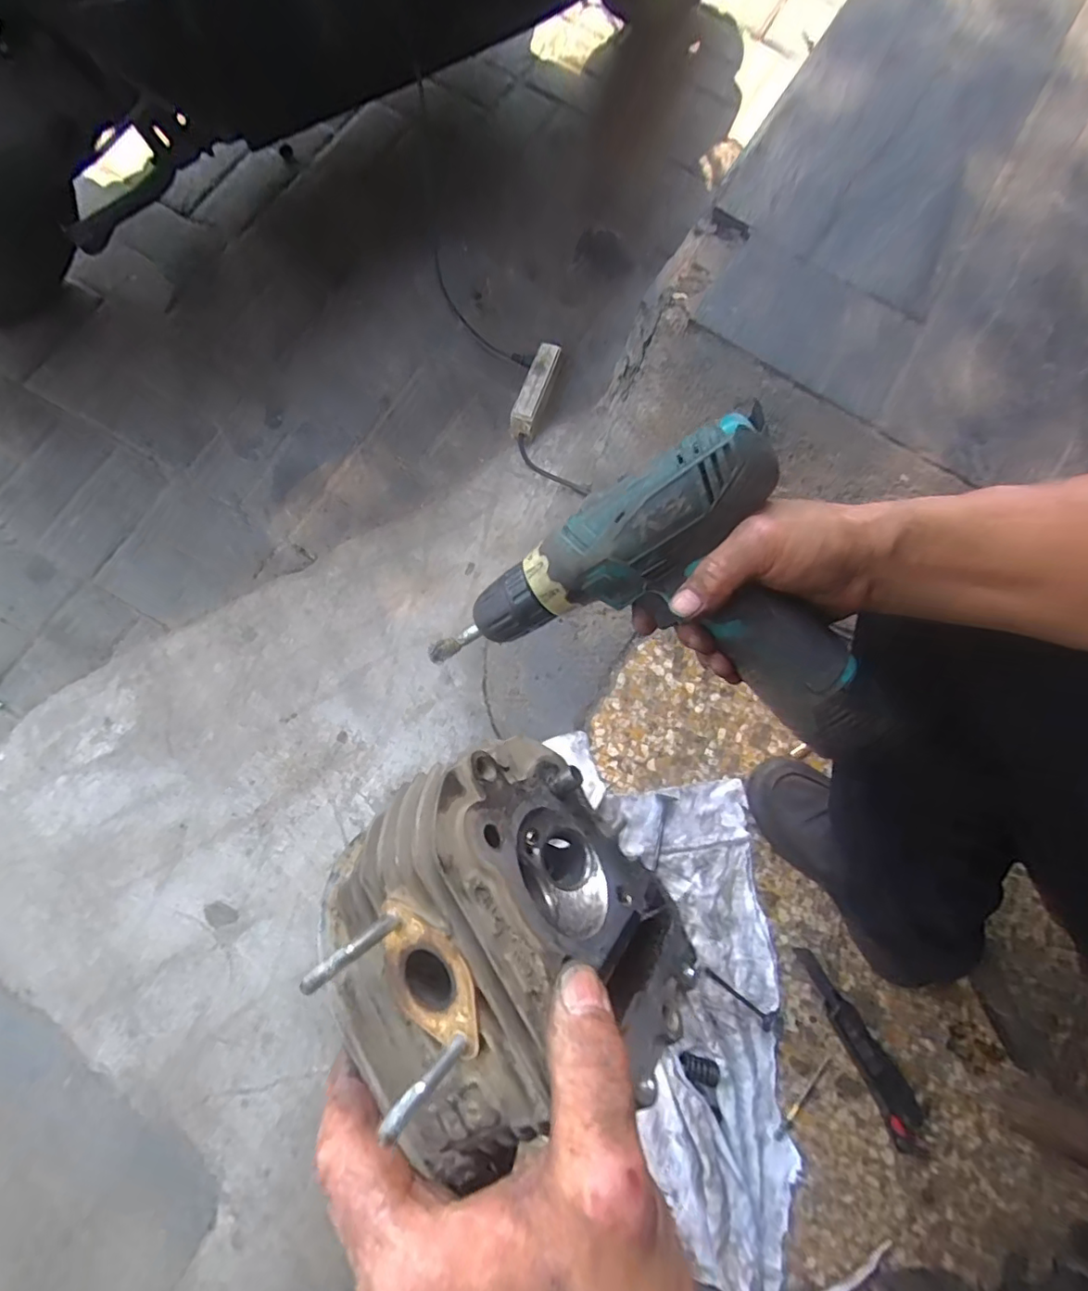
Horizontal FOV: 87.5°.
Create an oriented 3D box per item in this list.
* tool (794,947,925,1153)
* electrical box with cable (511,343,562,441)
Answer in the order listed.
[{"bbox_3d":[0.330,0.409,0.589,0.043,0.018,0.199,-24,79,-9],"label":"tool"},{"bbox_3d":[-0.012,-0.394,0.876,0.042,0.045,0.173,18,76,0],"label":"electrical box with cable"}]

